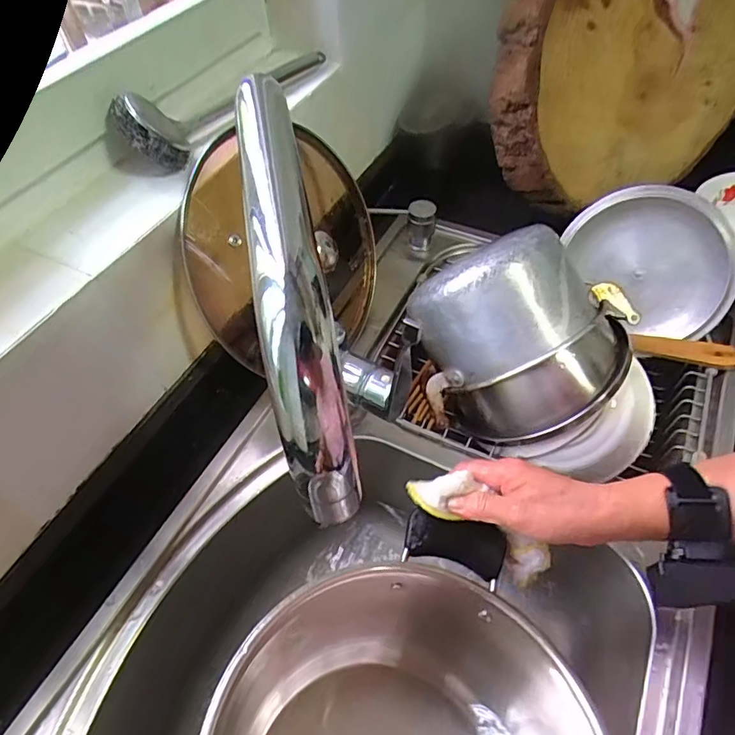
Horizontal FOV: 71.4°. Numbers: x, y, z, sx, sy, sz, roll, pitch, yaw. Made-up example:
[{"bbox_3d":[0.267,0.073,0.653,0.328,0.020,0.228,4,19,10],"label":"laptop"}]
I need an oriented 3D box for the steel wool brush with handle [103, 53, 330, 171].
[{"bbox_3d":[-0.131,-0.271,0.486,0.058,0.061,0.257,21,57,18],"label":"steel wool brush with handle"}]

